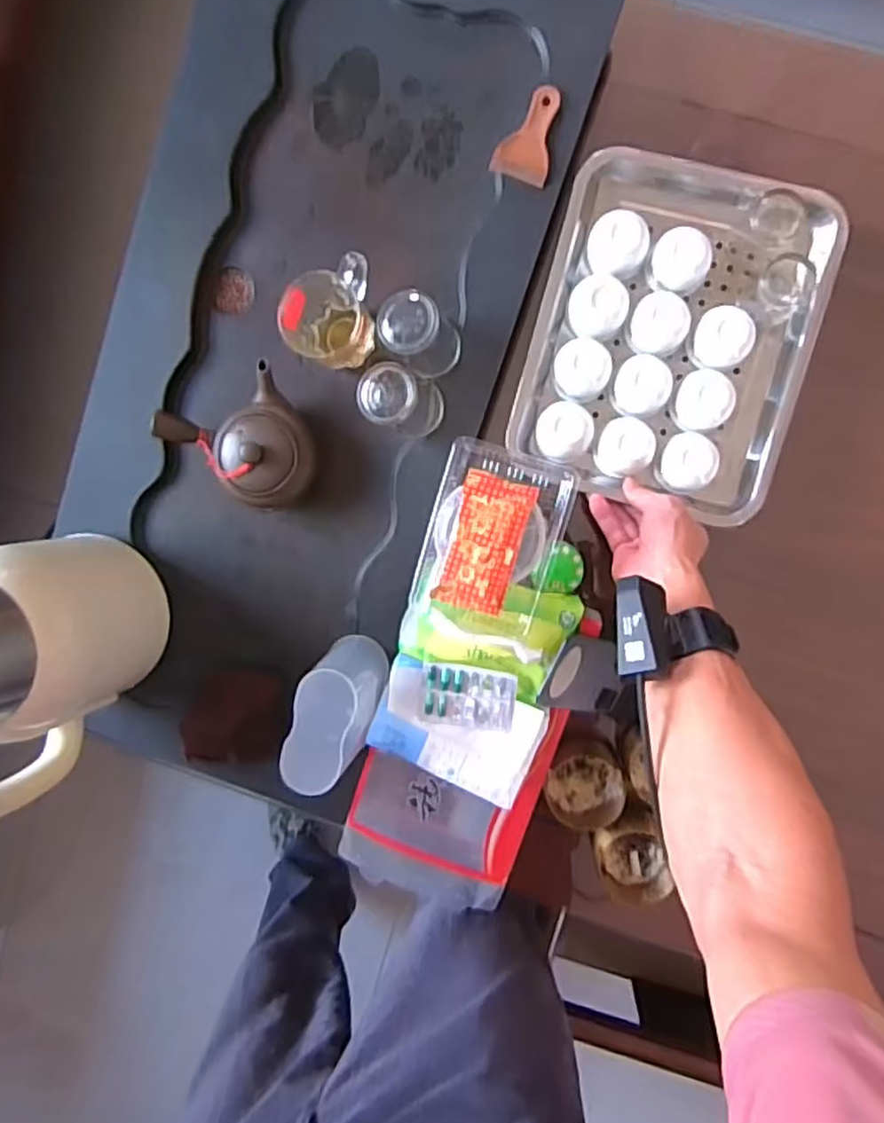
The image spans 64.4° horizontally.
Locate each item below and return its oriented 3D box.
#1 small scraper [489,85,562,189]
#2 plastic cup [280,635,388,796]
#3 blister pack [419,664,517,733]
[{"bbox_3d":[0.077,-0.365,0.599,0.048,0.010,0.074,21,98,3],"label":"small scraper"},{"bbox_3d":[-0.089,0.130,0.611,0.056,0.109,0.107,16,98,4],"label":"plastic cup"},{"bbox_3d":[0.022,0.114,0.588,0.078,0.004,0.051,7,97,5],"label":"blister pack"}]

